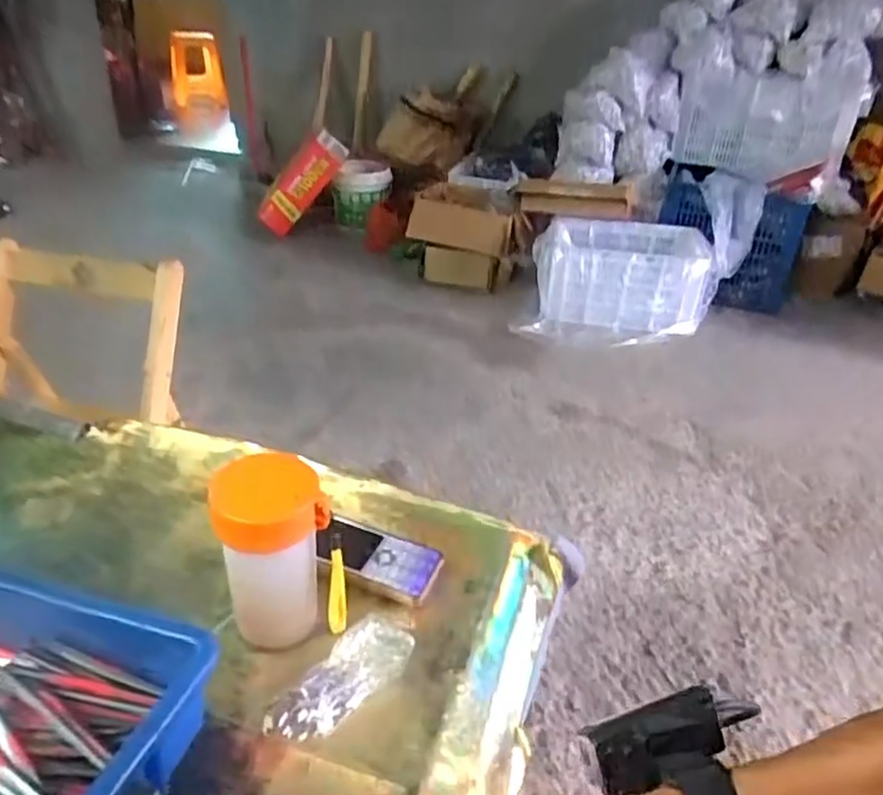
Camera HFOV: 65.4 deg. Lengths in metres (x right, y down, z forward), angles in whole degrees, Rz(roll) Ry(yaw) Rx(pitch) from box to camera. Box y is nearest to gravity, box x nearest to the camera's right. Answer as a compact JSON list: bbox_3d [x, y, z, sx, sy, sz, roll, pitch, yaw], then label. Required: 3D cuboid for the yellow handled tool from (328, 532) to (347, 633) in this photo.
[{"bbox_3d":[-0.077,0.136,0.505,0.014,0.073,0.013,0,8,-4],"label":"yellow handled tool"}]

